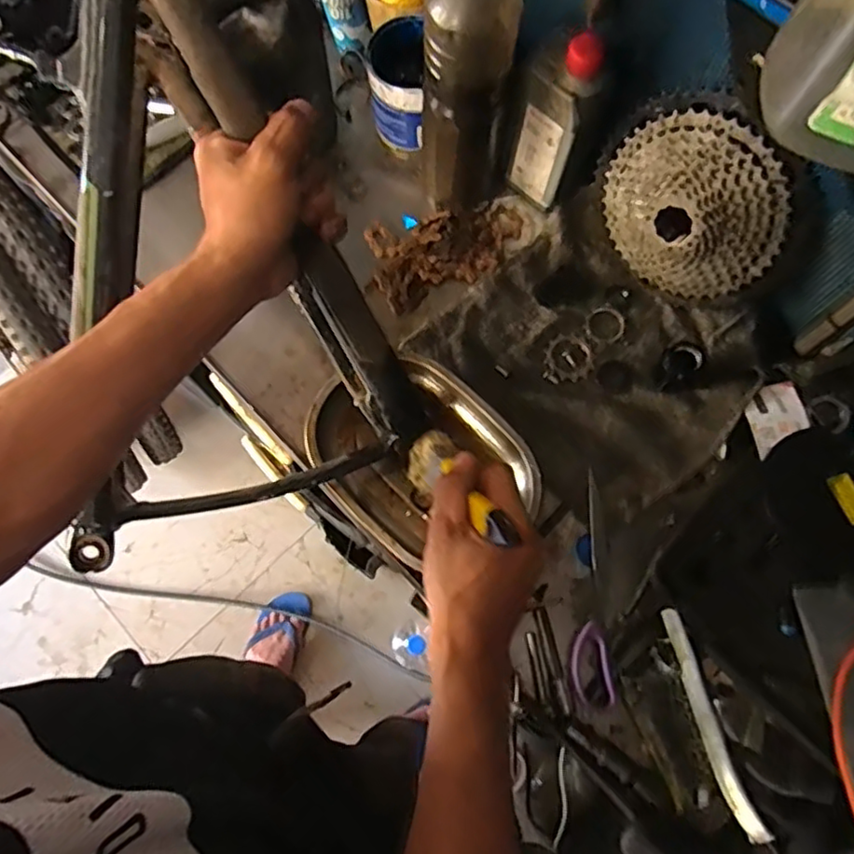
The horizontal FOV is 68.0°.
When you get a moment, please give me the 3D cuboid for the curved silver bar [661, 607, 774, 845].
[{"bbox_3d":[0.217,0.227,0.487,0.020,0.011,0.168,-15,73,-5],"label":"curved silver bar"}]

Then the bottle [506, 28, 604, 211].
[{"bbox_3d":[0.110,-0.282,0.591,0.061,0.172,0.054,11,73,3],"label":"bottle"}]

